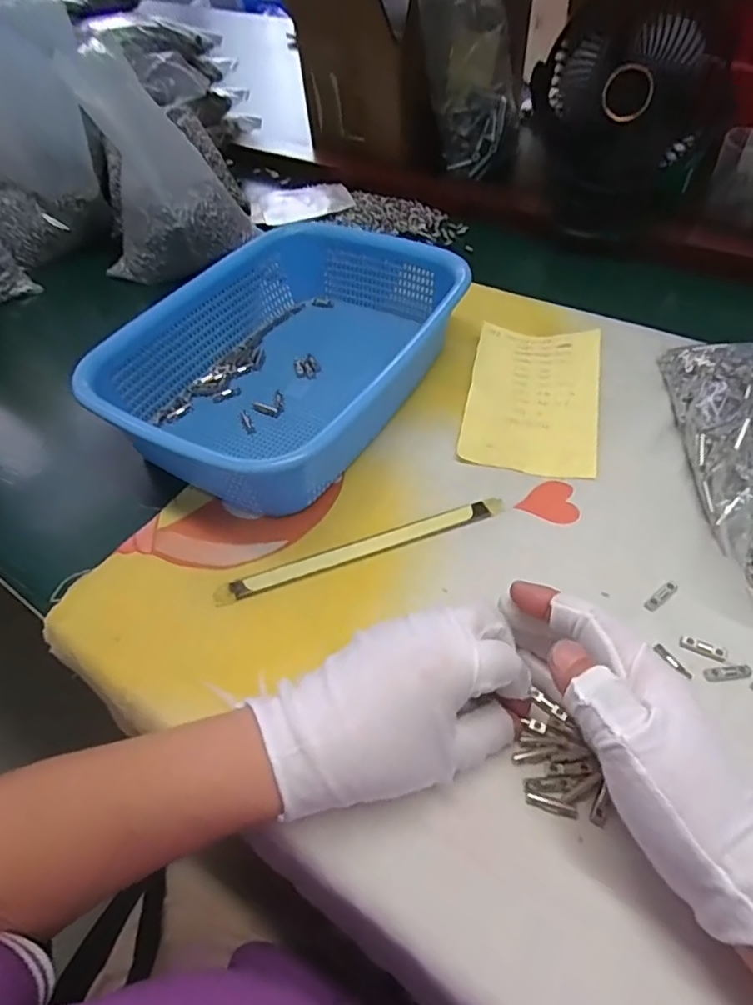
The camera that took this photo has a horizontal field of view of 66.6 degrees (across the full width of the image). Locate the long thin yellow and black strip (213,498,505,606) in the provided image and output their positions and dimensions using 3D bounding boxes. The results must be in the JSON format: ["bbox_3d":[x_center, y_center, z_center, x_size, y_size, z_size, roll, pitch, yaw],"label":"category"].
[{"bbox_3d":[-0.007,0.030,0.375,0.195,0.004,0.018,-17,52,-10],"label":"long thin yellow and black strip"}]

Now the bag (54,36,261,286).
[{"bbox_3d":[-0.211,-0.319,0.553,0.146,0.185,0.087,-14,51,-7],"label":"bag"}]

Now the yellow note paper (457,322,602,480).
[{"bbox_3d":[0.123,-0.087,0.449,0.097,0.013,0.151,9,52,11],"label":"yellow note paper"}]

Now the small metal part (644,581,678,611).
[{"bbox_3d":[0.170,0.055,0.342,0.026,0.004,0.007,-32,56,-21],"label":"small metal part"}]

